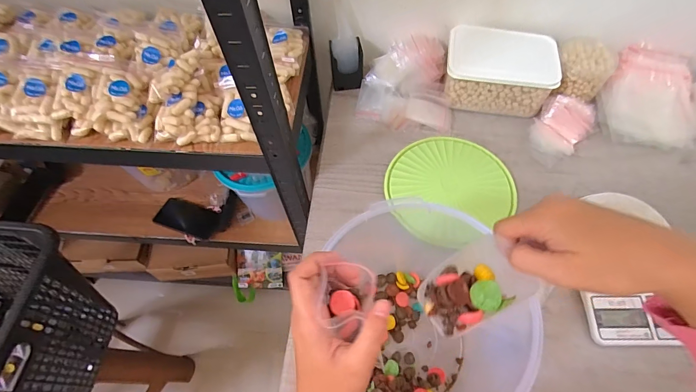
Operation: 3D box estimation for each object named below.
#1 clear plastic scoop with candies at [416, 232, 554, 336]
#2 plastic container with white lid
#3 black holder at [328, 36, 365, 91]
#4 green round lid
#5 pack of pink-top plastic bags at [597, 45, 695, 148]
[{"bbox_3d":[0.096,0.068,0.269,0.080,0.028,0.057,-27,63,-13],"label":"clear plastic scoop with candies"},{"bbox_3d":[0.272,-0.229,0.646,0.187,0.082,0.123,10,61,8],"label":"plastic container with white lid"},{"bbox_3d":[0.000,-0.250,0.688,0.064,0.068,0.063,-9,60,-3],"label":"black holder"},{"bbox_3d":[0.165,-0.017,0.584,0.195,0.011,0.193,-21,62,-10],"label":"green round lid"},{"bbox_3d":[0.548,-0.173,0.637,0.167,0.062,0.192,32,66,19],"label":"pack of pink-top plastic bags"}]

